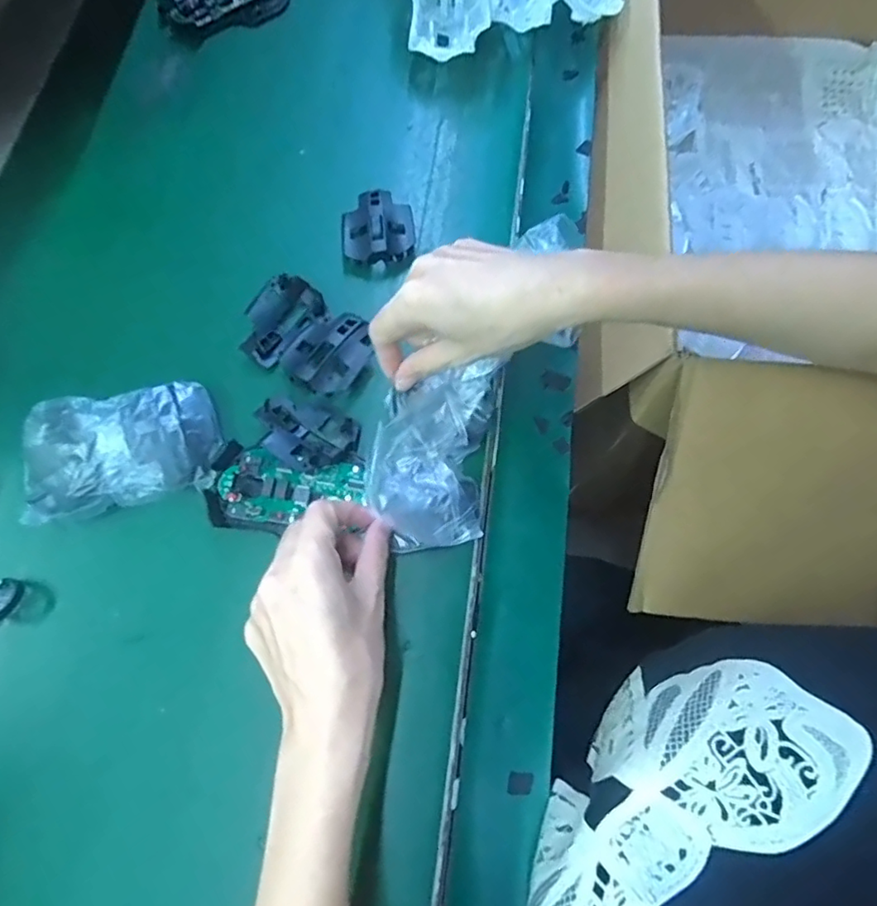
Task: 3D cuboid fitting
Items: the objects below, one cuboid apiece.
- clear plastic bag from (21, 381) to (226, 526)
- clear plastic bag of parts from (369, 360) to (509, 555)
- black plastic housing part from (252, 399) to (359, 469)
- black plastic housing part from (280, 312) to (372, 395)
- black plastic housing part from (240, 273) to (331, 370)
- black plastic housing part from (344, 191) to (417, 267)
[{"bbox_3d":[-0.199,-0.003,0.356,0.110,0.035,0.071,-12,73,-5],"label":"clear plastic bag"},{"bbox_3d":[-0.004,0.000,0.357,0.072,0.029,0.123,6,74,0],"label":"clear plastic bag of parts"},{"bbox_3d":[-0.088,-0.011,0.370,0.066,0.019,0.043,15,73,3],"label":"black plastic housing part"},{"bbox_3d":[-0.072,-0.069,0.385,0.049,0.017,0.063,36,75,10],"label":"black plastic housing part"},{"bbox_3d":[-0.111,-0.094,0.395,0.041,0.016,0.066,41,76,11],"label":"black plastic housing part"},{"bbox_3d":[-0.045,-0.167,0.421,0.052,0.020,0.060,-8,73,-4],"label":"black plastic housing part"}]

